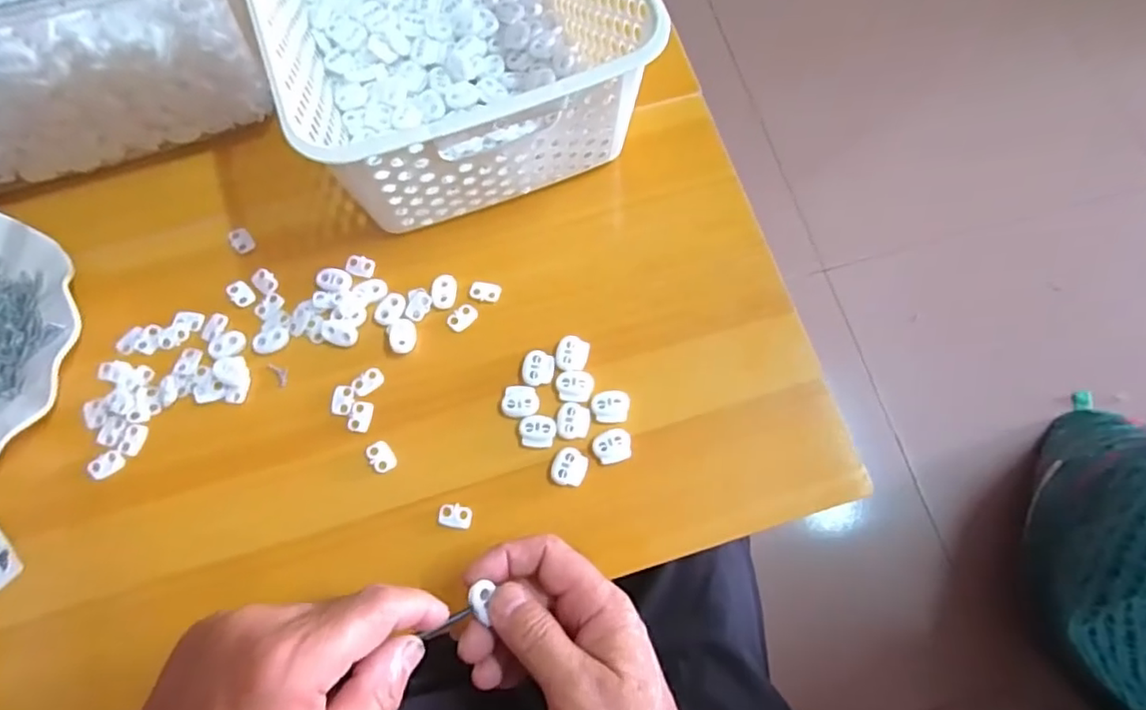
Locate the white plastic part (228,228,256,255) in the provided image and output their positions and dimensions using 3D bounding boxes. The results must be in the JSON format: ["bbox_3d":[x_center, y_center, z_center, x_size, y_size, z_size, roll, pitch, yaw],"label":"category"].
[{"bbox_3d":[-0.222,-0.077,0.419,0.013,0.004,0.019,-37,76,-12],"label":"white plastic part"}]

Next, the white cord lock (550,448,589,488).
[{"bbox_3d":[-0.002,0.066,0.372,0.019,0.004,0.022,19,73,5],"label":"white cord lock"}]

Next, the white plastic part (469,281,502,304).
[{"bbox_3d":[-0.057,-0.042,0.406,0.020,0.004,0.013,7,72,2],"label":"white plastic part"}]

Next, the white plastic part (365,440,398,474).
[{"bbox_3d":[-0.115,0.061,0.375,0.015,0.004,0.020,-39,77,-12],"label":"white plastic part"}]

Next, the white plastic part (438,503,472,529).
[{"bbox_3d":[-0.069,0.094,0.366,0.019,0.004,0.014,5,72,1],"label":"white plastic part"}]

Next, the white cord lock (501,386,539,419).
[{"bbox_3d":[-0.032,0.028,0.383,0.023,0.004,0.020,5,72,1],"label":"white cord lock"}]

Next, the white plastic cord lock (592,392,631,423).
[{"bbox_3d":[0.023,0.031,0.382,0.023,0.004,0.020,5,72,1],"label":"white plastic cord lock"}]

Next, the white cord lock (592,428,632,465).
[{"bbox_3d":[0.024,0.054,0.375,0.022,0.004,0.020,-12,73,-5],"label":"white cord lock"}]

